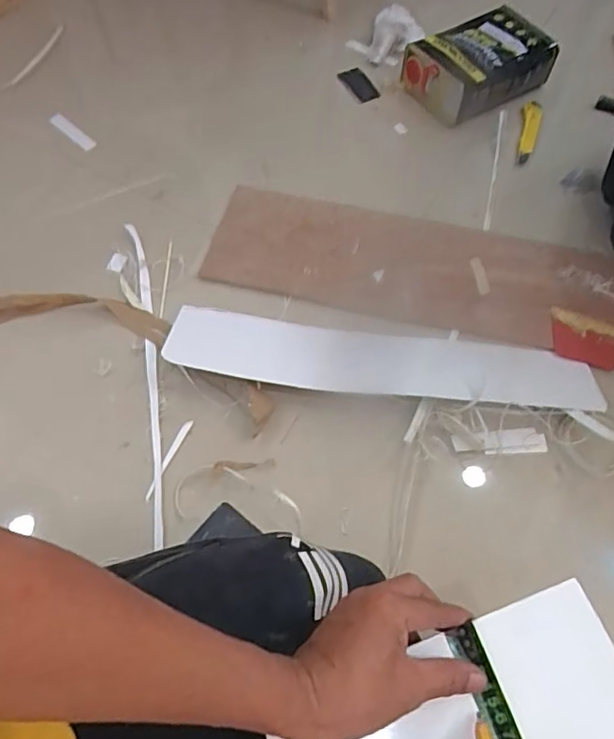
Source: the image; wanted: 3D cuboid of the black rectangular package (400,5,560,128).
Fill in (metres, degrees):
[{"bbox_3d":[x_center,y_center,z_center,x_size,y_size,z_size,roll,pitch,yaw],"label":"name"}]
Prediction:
[{"bbox_3d":[0.326,-0.584,1.077,0.245,0.095,0.167,-29,66,-14],"label":"black rectangular package"}]

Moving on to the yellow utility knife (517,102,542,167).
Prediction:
[{"bbox_3d":[0.421,-0.455,1.059,0.038,0.016,0.165,16,63,9],"label":"yellow utility knife"}]

